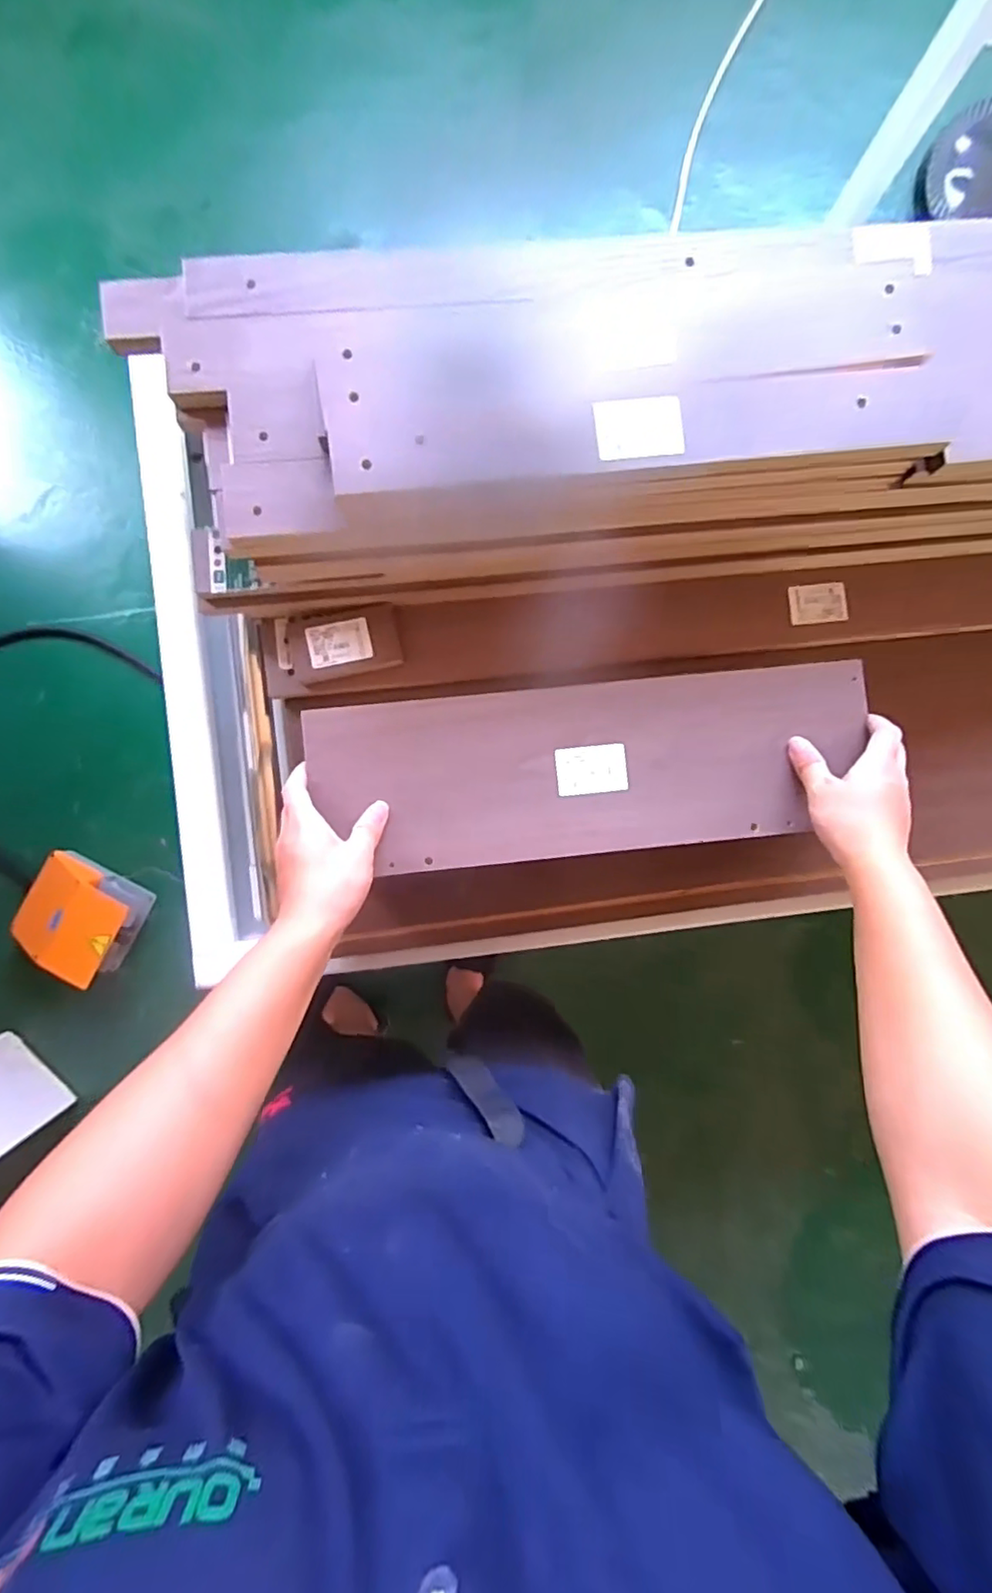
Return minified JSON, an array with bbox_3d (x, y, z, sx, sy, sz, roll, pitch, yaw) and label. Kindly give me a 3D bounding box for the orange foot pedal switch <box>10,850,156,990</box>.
[{"bbox_3d":[-0.825,0.233,1.223,0.216,0.142,0.179,32,88,-1],"label":"orange foot pedal switch"}]

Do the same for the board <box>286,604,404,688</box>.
[{"bbox_3d":[-0.153,-0.153,0.612,0.111,0.024,0.072,-9,89,-2],"label":"board"}]

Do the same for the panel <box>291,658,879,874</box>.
[{"bbox_3d":[0.084,-0.024,0.543,0.473,0.024,0.147,-6,89,-1],"label":"panel"}]

